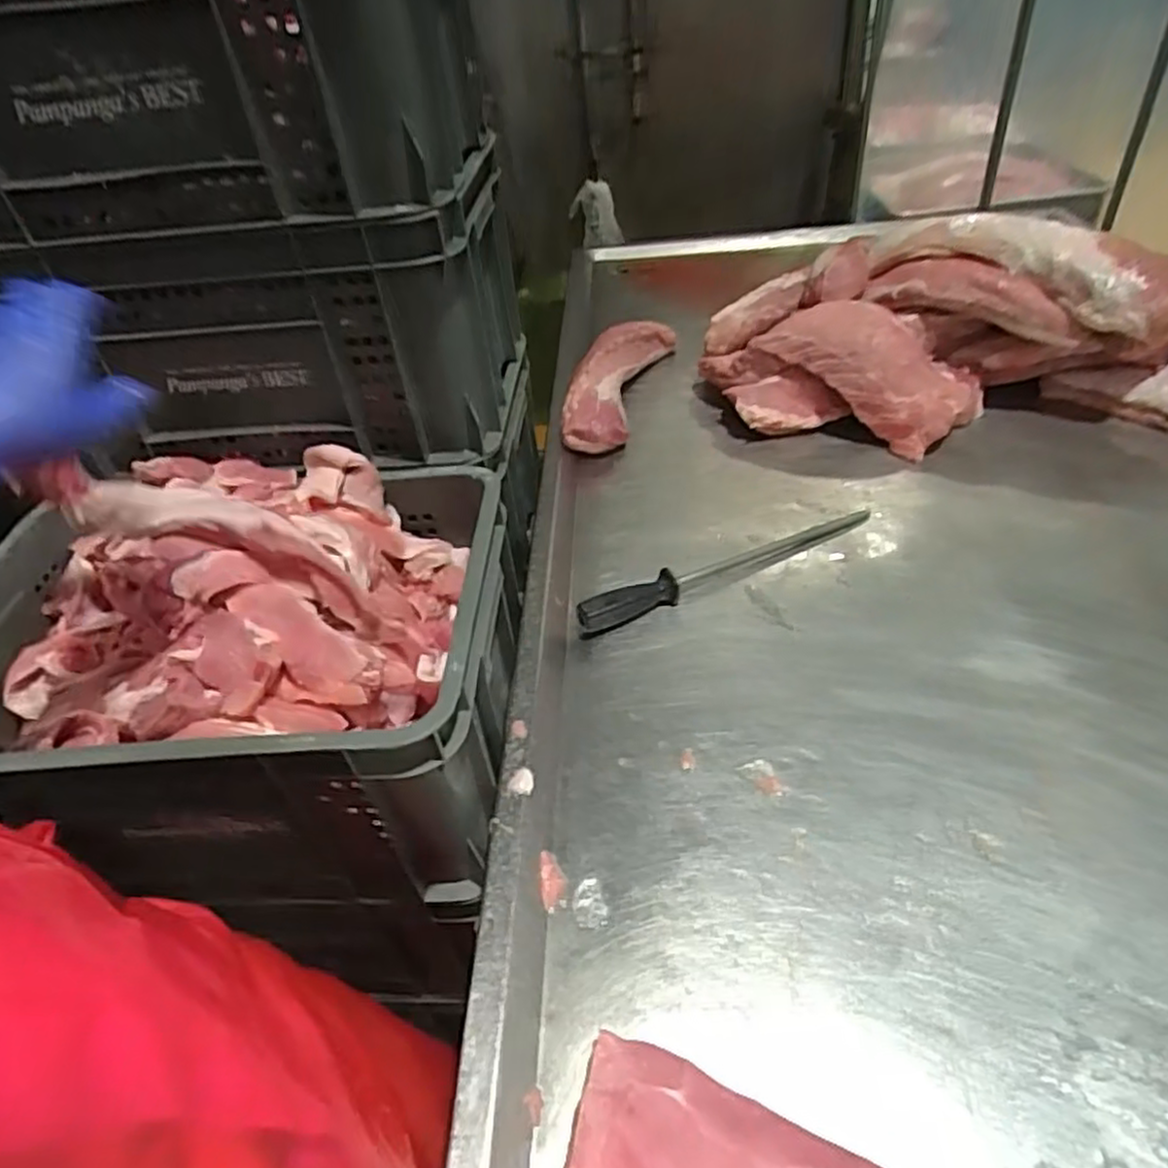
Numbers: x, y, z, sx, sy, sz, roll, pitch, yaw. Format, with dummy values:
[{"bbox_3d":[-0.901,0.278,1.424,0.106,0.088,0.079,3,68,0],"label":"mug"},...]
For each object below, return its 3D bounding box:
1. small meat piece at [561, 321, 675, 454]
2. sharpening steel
[{"bbox_3d":[0.055,-0.336,1.207,0.109,0.093,0.380,9,42,16],"label":"small meat piece"},{"bbox_3d":[0.175,-0.028,0.865,0.406,0.039,0.027,-22,43,-19],"label":"sharpening steel"}]

